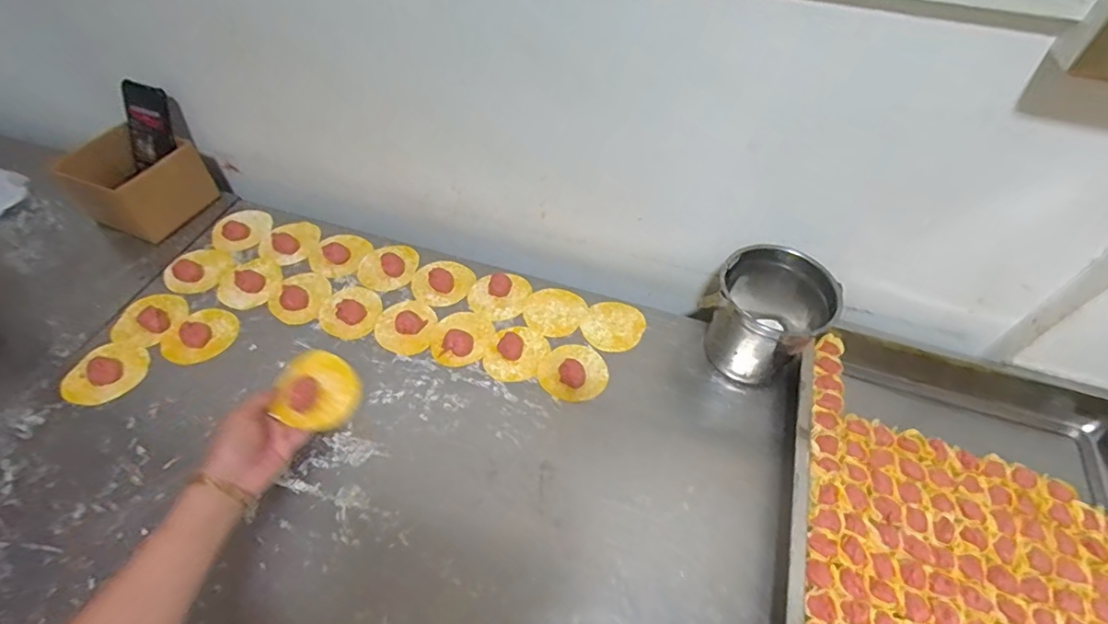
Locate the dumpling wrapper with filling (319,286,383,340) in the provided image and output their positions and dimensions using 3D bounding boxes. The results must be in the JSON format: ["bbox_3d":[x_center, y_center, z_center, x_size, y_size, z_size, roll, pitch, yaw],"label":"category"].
[{"bbox_3d":[-0.277,-0.003,0.721,0.076,0.007,0.084,13,54,6],"label":"dumpling wrapper with filling"}]

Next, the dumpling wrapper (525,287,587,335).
[{"bbox_3d":[0.002,-0.002,0.737,0.088,0.006,0.080,2,52,-2],"label":"dumpling wrapper"}]

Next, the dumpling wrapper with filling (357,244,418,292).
[{"bbox_3d":[-0.243,-0.069,0.772,0.082,0.014,0.091,38,60,22],"label":"dumpling wrapper with filling"}]

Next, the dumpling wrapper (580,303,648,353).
[{"bbox_3d":[0.082,0.018,0.718,0.078,0.004,0.081,2,54,-2],"label":"dumpling wrapper"}]

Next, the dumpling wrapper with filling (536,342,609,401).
[{"bbox_3d":[0.026,0.075,0.668,0.083,0.014,0.081,2,54,-2],"label":"dumpling wrapper with filling"}]

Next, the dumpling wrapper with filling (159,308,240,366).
[{"bbox_3d":[-0.466,0.029,0.691,0.087,0.017,0.074,-29,60,-22],"label":"dumpling wrapper with filling"}]

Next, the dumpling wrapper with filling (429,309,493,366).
[{"bbox_3d":[-0.122,0.031,0.700,0.078,0.014,0.087,4,54,0],"label":"dumpling wrapper with filling"}]

